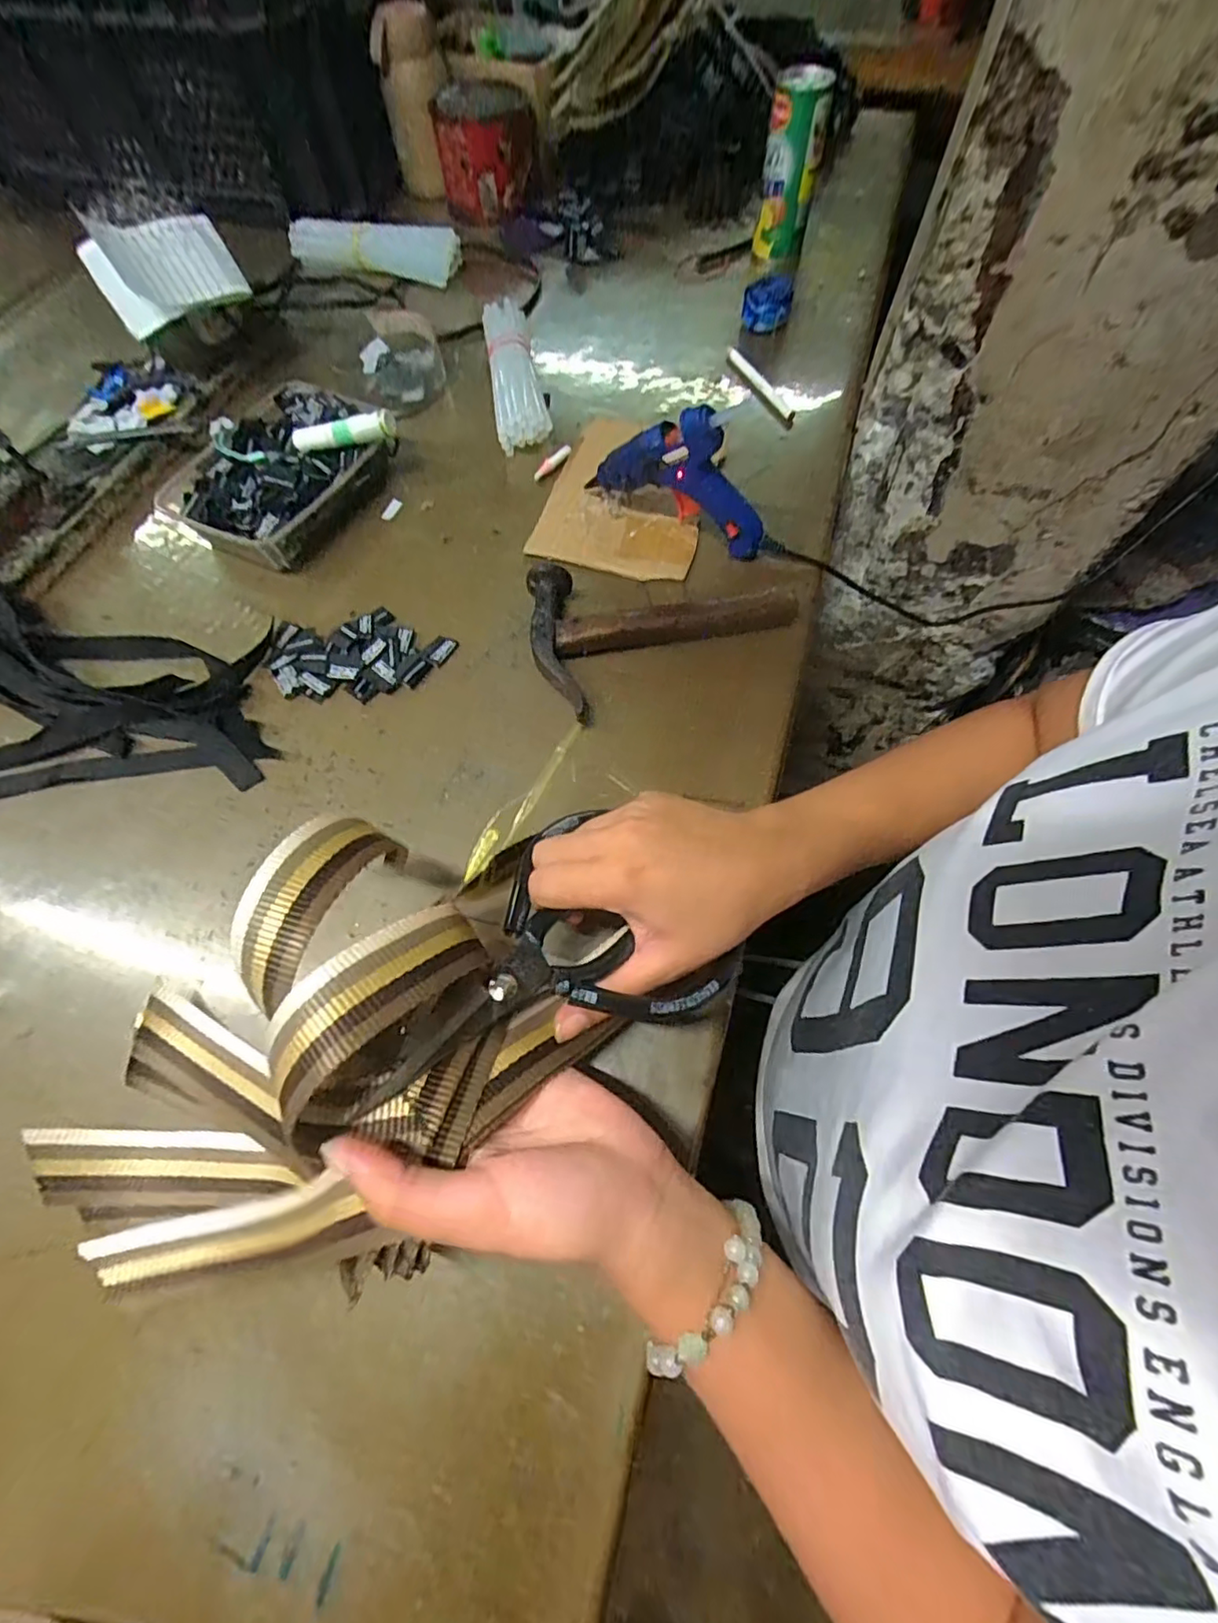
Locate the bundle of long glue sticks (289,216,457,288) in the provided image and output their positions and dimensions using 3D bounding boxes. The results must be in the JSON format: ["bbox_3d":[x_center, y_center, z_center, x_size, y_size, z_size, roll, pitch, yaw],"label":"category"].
[{"bbox_3d":[-0.253,-0.595,0.626,0.193,0.033,0.039,16,67,8],"label":"bundle of long glue sticks"}]

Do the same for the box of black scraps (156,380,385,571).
[{"bbox_3d":[-0.257,-0.276,0.482,0.140,0.039,0.180,18,67,9],"label":"box of black scraps"}]

